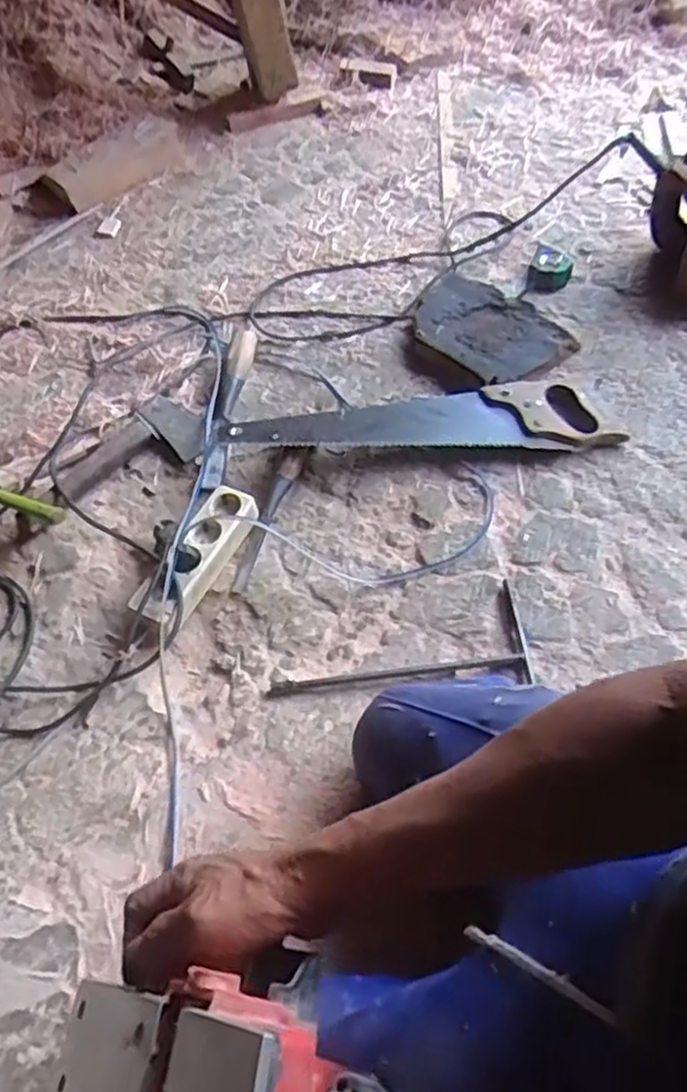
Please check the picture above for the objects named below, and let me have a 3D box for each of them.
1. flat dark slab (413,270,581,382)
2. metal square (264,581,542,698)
[{"bbox_3d":[0.206,-0.321,1.130,0.166,0.029,0.240,-40,61,-21],"label":"flat dark slab"},{"bbox_3d":[0.056,0.111,0.852,0.284,0.023,0.117,-6,55,1],"label":"metal square"}]

